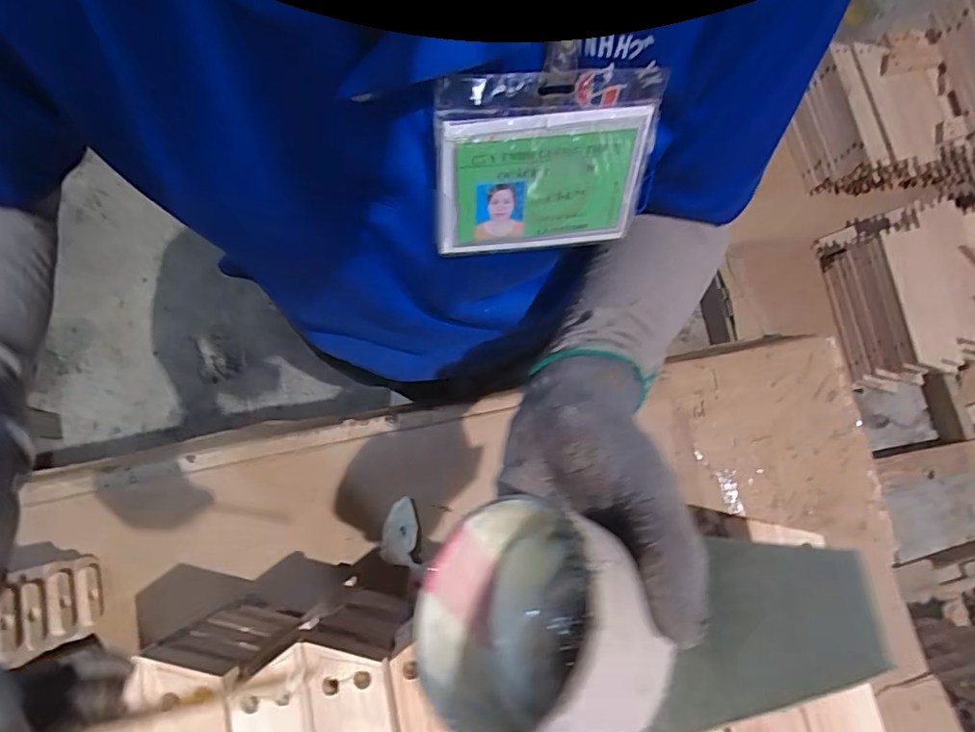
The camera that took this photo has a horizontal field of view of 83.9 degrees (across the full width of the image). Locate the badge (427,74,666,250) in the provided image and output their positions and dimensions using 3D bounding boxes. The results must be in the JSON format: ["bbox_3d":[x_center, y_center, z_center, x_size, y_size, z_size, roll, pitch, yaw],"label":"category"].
[{"bbox_3d":[0.026,-0.090,0.248,0.099,0.081,0.005,-7,47,-11],"label":"badge"}]

